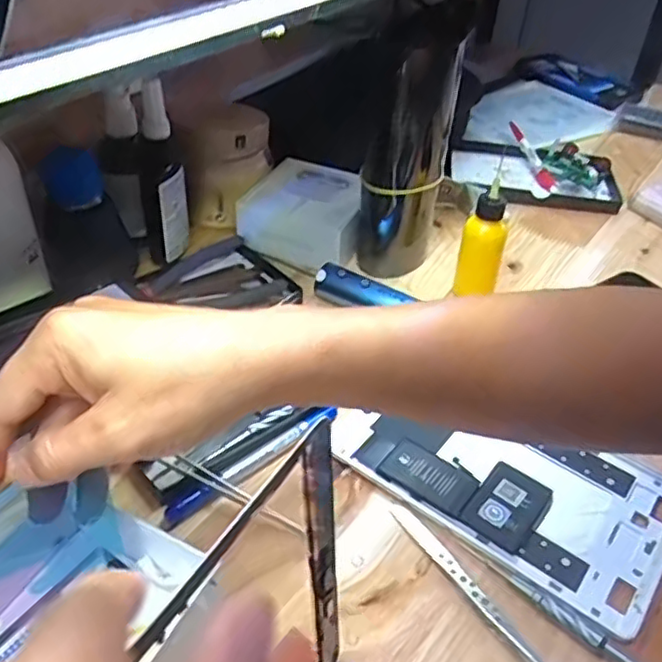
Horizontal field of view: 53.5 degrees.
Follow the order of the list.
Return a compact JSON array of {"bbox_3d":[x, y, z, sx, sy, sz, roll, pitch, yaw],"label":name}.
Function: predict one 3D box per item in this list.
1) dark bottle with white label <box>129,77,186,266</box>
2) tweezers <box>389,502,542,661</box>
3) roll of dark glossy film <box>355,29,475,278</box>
[{"bbox_3d":[-0.140,-0.128,0.543,0.039,0.145,0.047,-6,42,-11],"label":"dark bottle with white label"},{"bbox_3d":[0.077,0.139,0.357,0.011,0.011,0.130,-23,48,-28],"label":"tweezers"},{"bbox_3d":[0.060,-0.132,0.539,0.052,0.191,0.062,21,44,18],"label":"roll of dark glossy film"}]

